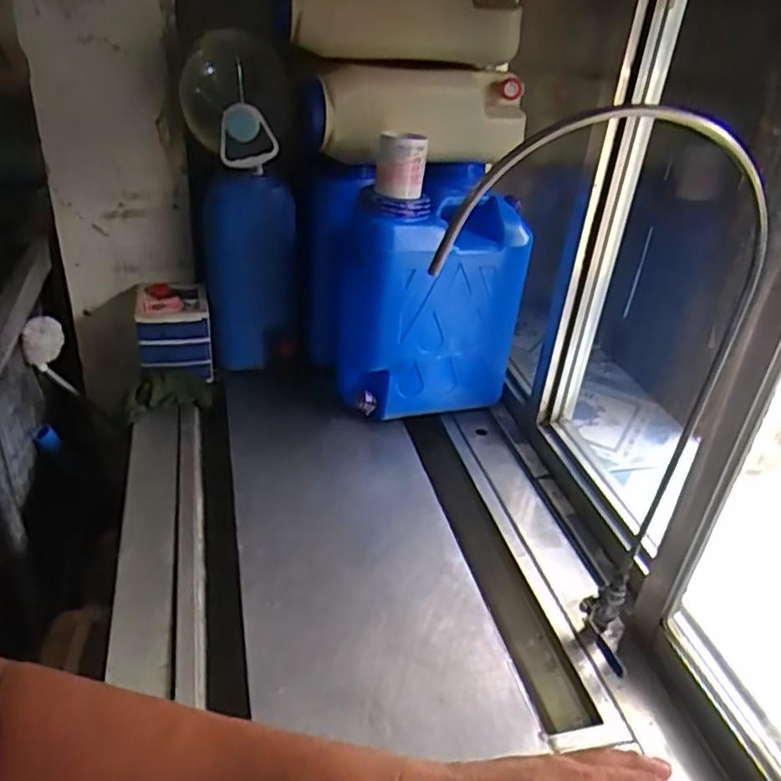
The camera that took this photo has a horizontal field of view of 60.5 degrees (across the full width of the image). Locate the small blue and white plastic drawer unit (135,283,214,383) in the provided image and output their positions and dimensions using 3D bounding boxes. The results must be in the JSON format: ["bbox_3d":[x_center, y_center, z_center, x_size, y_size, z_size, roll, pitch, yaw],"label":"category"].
[{"bbox_3d":[-0.439,-0.119,1.364,0.138,0.148,0.166,-6,34,-17],"label":"small blue and white plastic drawer unit"}]

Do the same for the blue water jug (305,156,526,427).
[{"bbox_3d":[0.033,-0.179,1.308,0.354,0.408,0.290,-9,35,-22],"label":"blue water jug"}]

